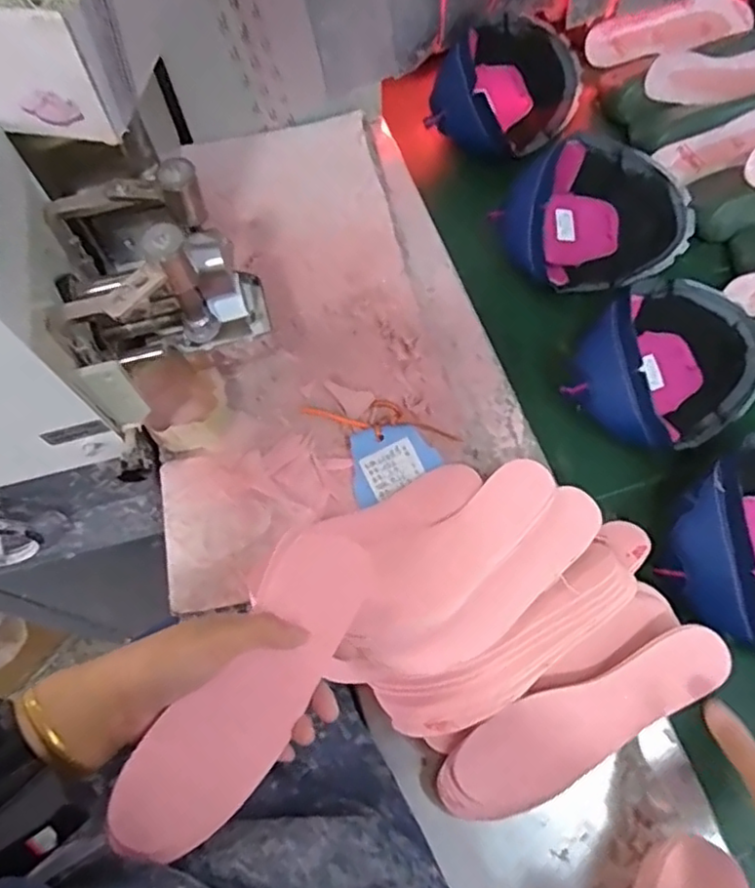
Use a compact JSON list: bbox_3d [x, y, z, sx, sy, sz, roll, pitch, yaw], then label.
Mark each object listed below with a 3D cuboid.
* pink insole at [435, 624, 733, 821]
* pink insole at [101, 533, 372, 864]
[{"bbox_3d":[0.155,0.210,0.488,0.233,0.014,0.089,-38,104,1],"label":"pink insole"},{"bbox_3d":[-0.076,0.155,0.414,0.073,0.011,0.224,46,62,-15],"label":"pink insole"}]

